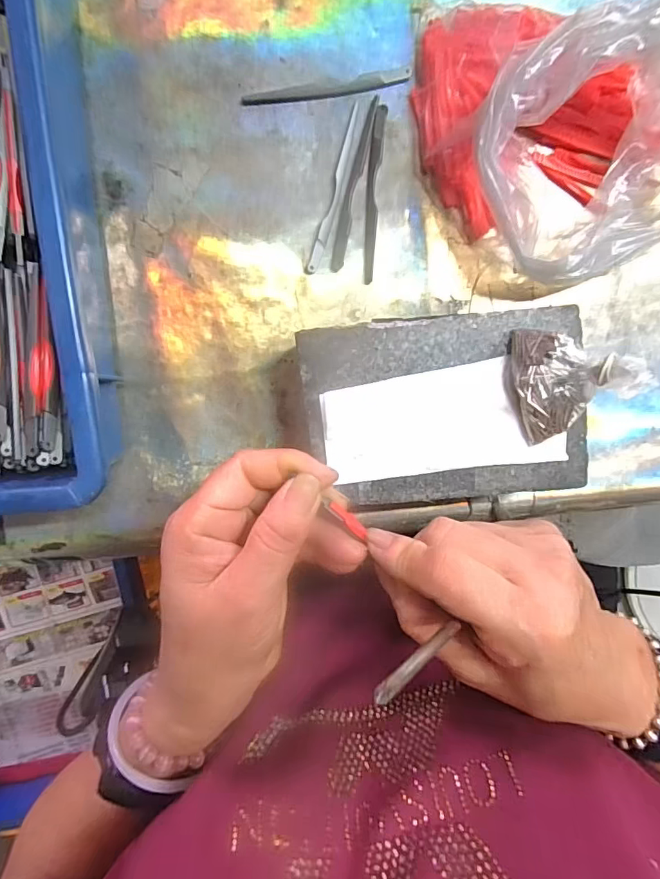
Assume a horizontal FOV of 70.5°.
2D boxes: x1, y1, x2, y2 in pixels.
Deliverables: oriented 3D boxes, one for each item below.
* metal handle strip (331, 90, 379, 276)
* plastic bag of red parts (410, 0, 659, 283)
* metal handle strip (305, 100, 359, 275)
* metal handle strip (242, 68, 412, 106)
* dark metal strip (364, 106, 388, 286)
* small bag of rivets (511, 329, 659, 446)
[{"bbox_3d":[0.015,-0.158,0.292,0.009,0.004,0.103,12,96,-3],"label":"metal handle strip"},{"bbox_3d":[0.124,-0.172,0.257,0.174,0.071,0.119,44,94,-5],"label":"plastic bag of red parts"},{"bbox_3d":[0.003,-0.155,0.291,0.008,0.004,0.102,17,96,-3],"label":"metal handle strip"},{"bbox_3d":[-0.002,-0.214,0.284,0.102,0.005,0.009,-8,97,-1],"label":"metal handle strip"},{"bbox_3d":[0.027,-0.152,0.291,0.008,0.004,0.103,4,96,-2],"label":"dark metal strip"},{"bbox_3d":[0.120,-0.027,0.229,0.051,0.031,0.055,-3,96,-1],"label":"small bag of rivets"}]

